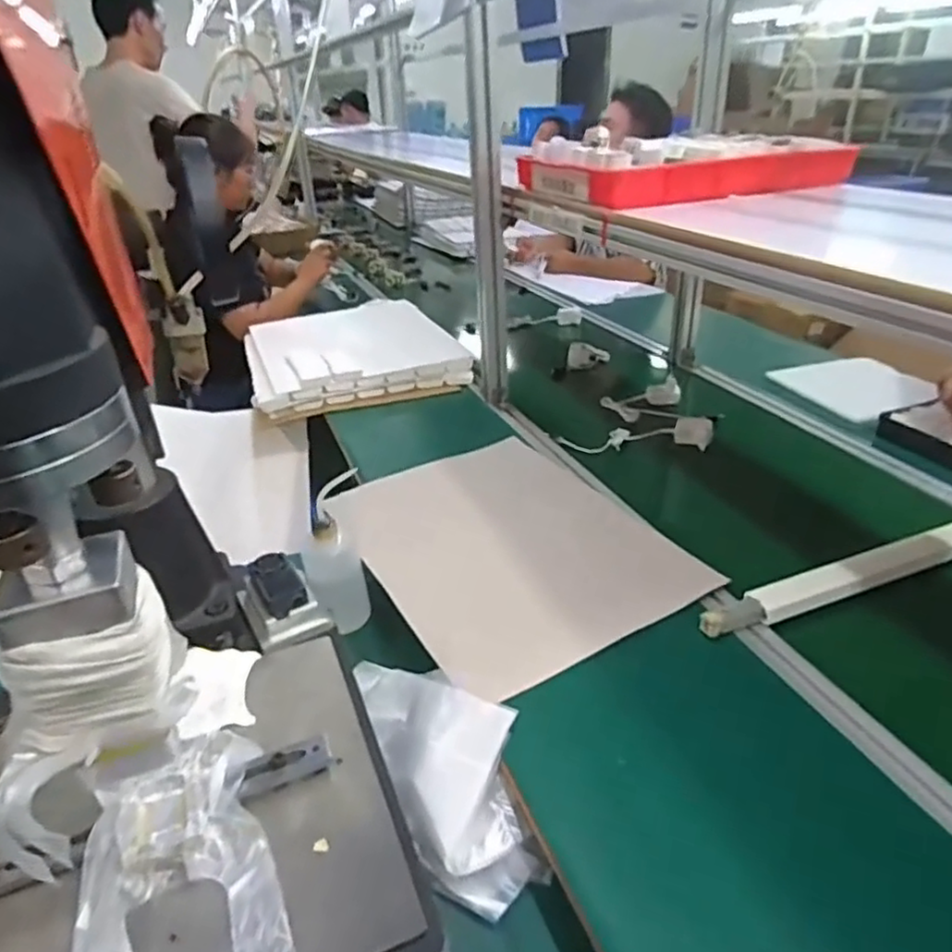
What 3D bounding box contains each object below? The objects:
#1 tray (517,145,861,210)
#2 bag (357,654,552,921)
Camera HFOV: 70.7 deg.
[{"bbox_3d":[0.304,-0.465,1.019,0.397,0.054,0.308,-15,32,-20],"label":"tray"},{"bbox_3d":[-0.035,0.272,0.699,0.117,0.085,0.319,-14,31,-19],"label":"bag"}]

